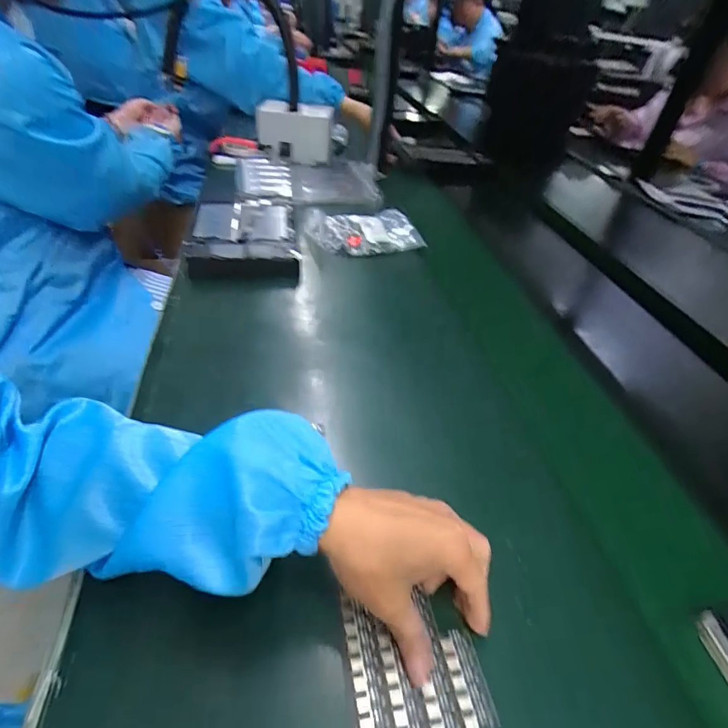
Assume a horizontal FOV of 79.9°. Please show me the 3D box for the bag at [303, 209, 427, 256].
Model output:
[{"bbox_3d":[-0.003,-0.228,0.738,0.180,0.030,0.141,-12,44,-21],"label":"bag"}]

